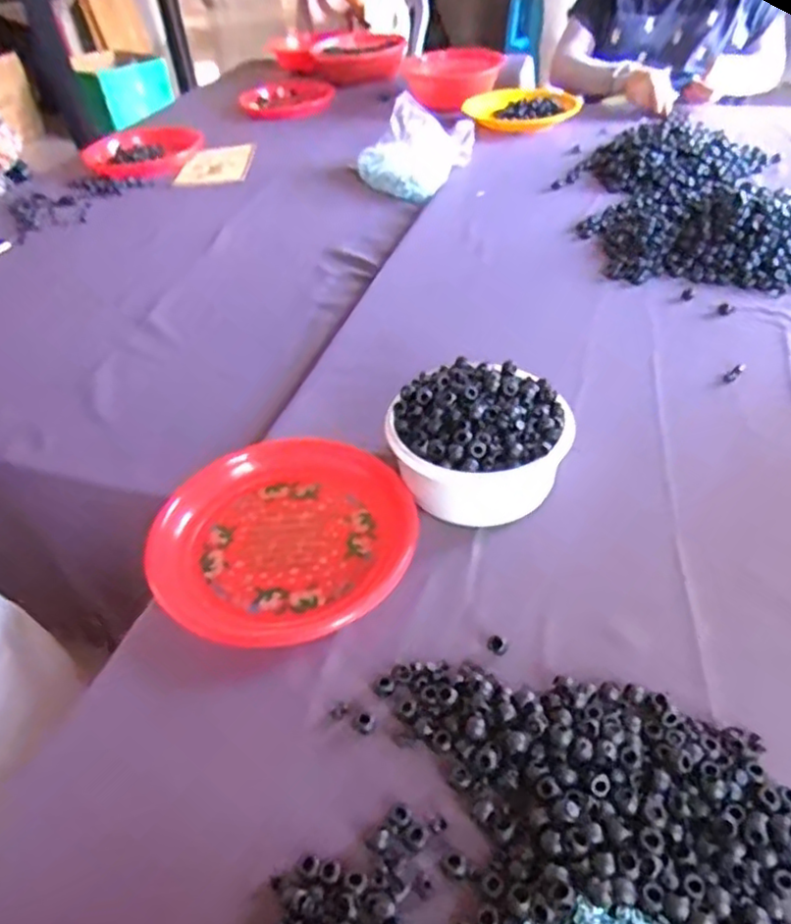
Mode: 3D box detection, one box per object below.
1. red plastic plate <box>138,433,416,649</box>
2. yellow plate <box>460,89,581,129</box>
[{"bbox_3d":[-0.099,0.063,0.581,0.218,0.027,0.211,-4,42,3],"label":"red plastic plate"},{"bbox_3d":[0.274,-0.780,1.450,0.220,0.033,0.198,-28,48,-22],"label":"yellow plate"}]

